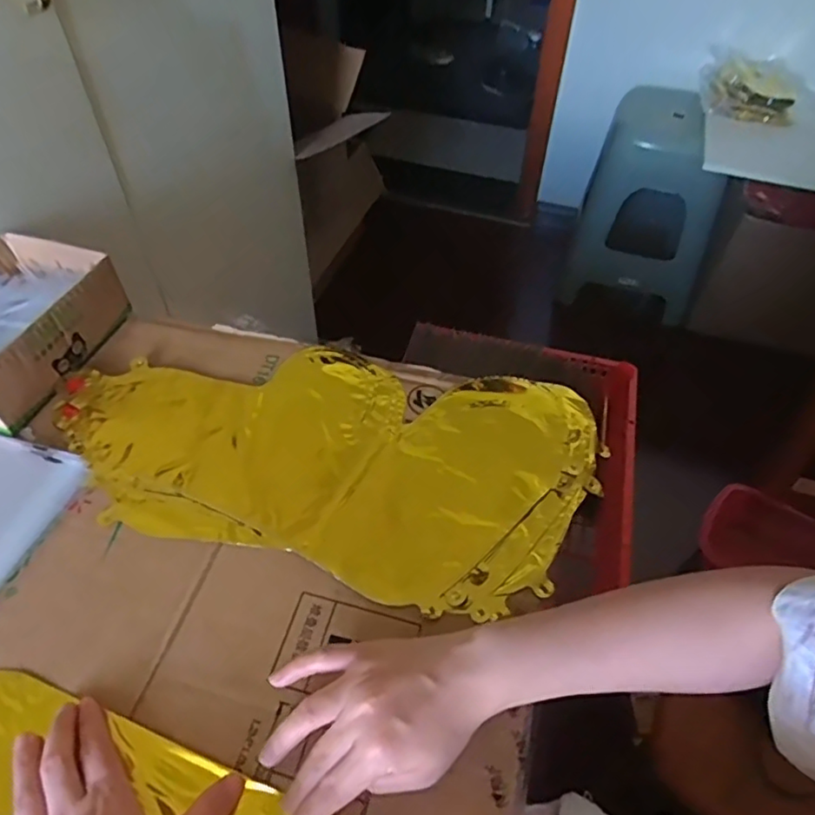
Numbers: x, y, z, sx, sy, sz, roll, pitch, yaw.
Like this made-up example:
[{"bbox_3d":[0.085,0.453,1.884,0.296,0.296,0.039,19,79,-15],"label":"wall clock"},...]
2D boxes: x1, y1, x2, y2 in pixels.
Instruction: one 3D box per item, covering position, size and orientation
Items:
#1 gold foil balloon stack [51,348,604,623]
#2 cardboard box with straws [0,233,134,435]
[{"bbox_3d":[-0.072,0.035,0.515,0.450,0.014,0.222,10,50,6],"label":"gold foil balloon stack"},{"bbox_3d":[-0.377,-0.080,0.572,0.137,0.065,0.191,15,51,11],"label":"cardboard box with straws"}]

